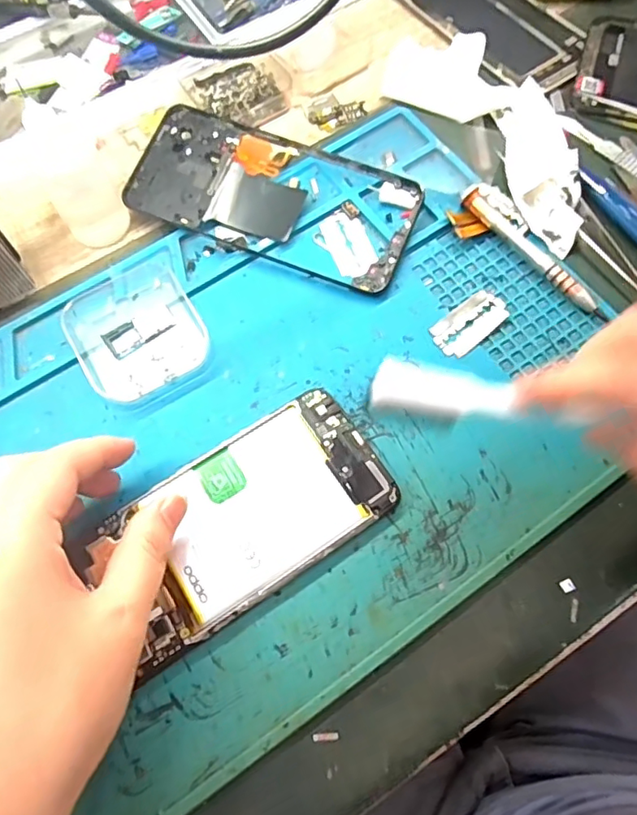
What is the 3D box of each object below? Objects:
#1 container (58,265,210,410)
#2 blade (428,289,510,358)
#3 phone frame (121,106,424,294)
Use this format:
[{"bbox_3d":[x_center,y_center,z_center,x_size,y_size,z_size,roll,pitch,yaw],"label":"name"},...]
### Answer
[{"bbox_3d":[-0.096,-0.042,0.294,0.063,0.012,0.076,-28,72,-9],"label":"container"},{"bbox_3d":[0.080,-0.045,0.295,0.043,0.004,0.022,-38,73,-12],"label":"blade"},{"bbox_3d":[-0.027,-0.122,0.320,0.162,0.015,0.073,21,71,8],"label":"phone frame"}]

